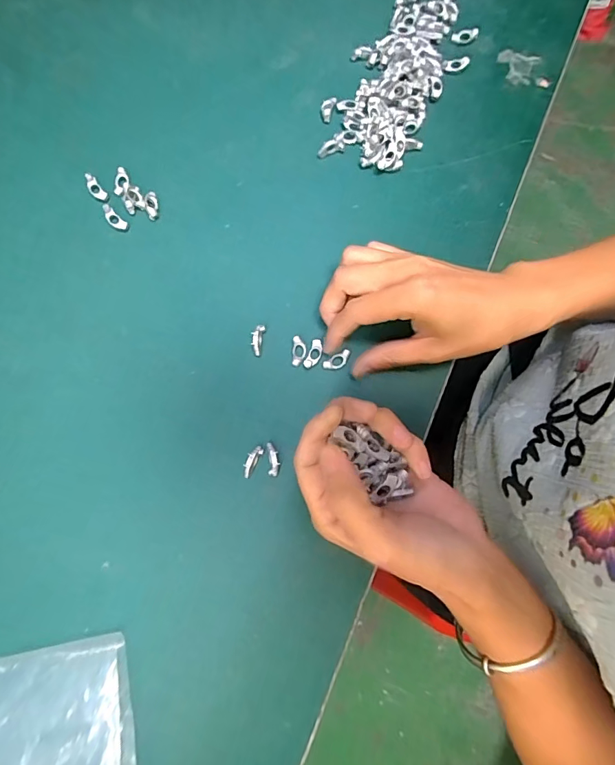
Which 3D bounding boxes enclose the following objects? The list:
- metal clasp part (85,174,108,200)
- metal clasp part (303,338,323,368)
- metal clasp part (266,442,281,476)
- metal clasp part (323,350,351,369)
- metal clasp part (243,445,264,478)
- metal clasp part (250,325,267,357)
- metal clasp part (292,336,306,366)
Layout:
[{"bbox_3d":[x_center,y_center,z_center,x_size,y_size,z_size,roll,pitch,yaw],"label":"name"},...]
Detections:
[{"bbox_3d":[-0.156,-0.143,0.314,0.009,0.004,0.023,-40,81,-9],"label":"metal clasp part"},{"bbox_3d":[0.005,-0.019,0.293,0.009,0.006,0.021,23,78,3],"label":"metal clasp part"},{"bbox_3d":[-0.022,0.050,0.278,0.007,0.005,0.021,-5,78,-3],"label":"metal clasp part"},{"bbox_3d":[0.021,-0.014,0.293,0.020,0.005,0.009,-27,80,-7],"label":"metal clasp part"},{"bbox_3d":[-0.036,0.051,0.278,0.007,0.006,0.021,32,79,5],"label":"metal clasp part"},{"bbox_3d":[-0.034,-0.029,0.294,0.008,0.005,0.022,11,77,1],"label":"metal clasp part"},{"bbox_3d":[-0.006,-0.022,0.294,0.009,0.004,0.020,-2,78,-2],"label":"metal clasp part"}]

